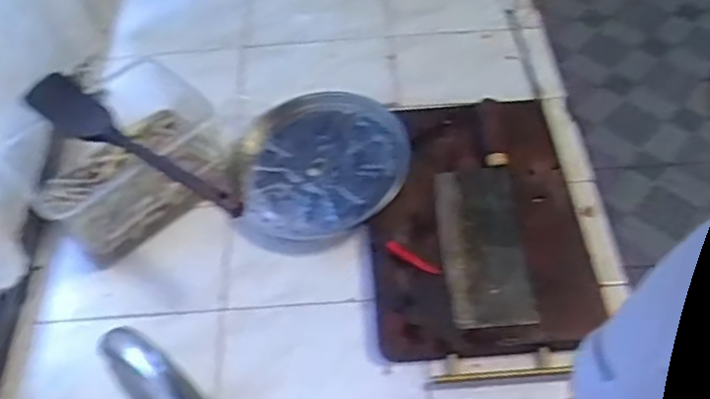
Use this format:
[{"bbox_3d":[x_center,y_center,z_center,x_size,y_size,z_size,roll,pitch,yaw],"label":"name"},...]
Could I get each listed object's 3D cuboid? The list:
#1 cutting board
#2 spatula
[{"bbox_3d":[0.140,0.014,0.813,0.238,0.037,0.334,-5,54,0],"label":"cutting board"},{"bbox_3d":[-0.247,-0.054,0.741,0.302,0.021,0.052,34,63,24],"label":"spatula"}]

